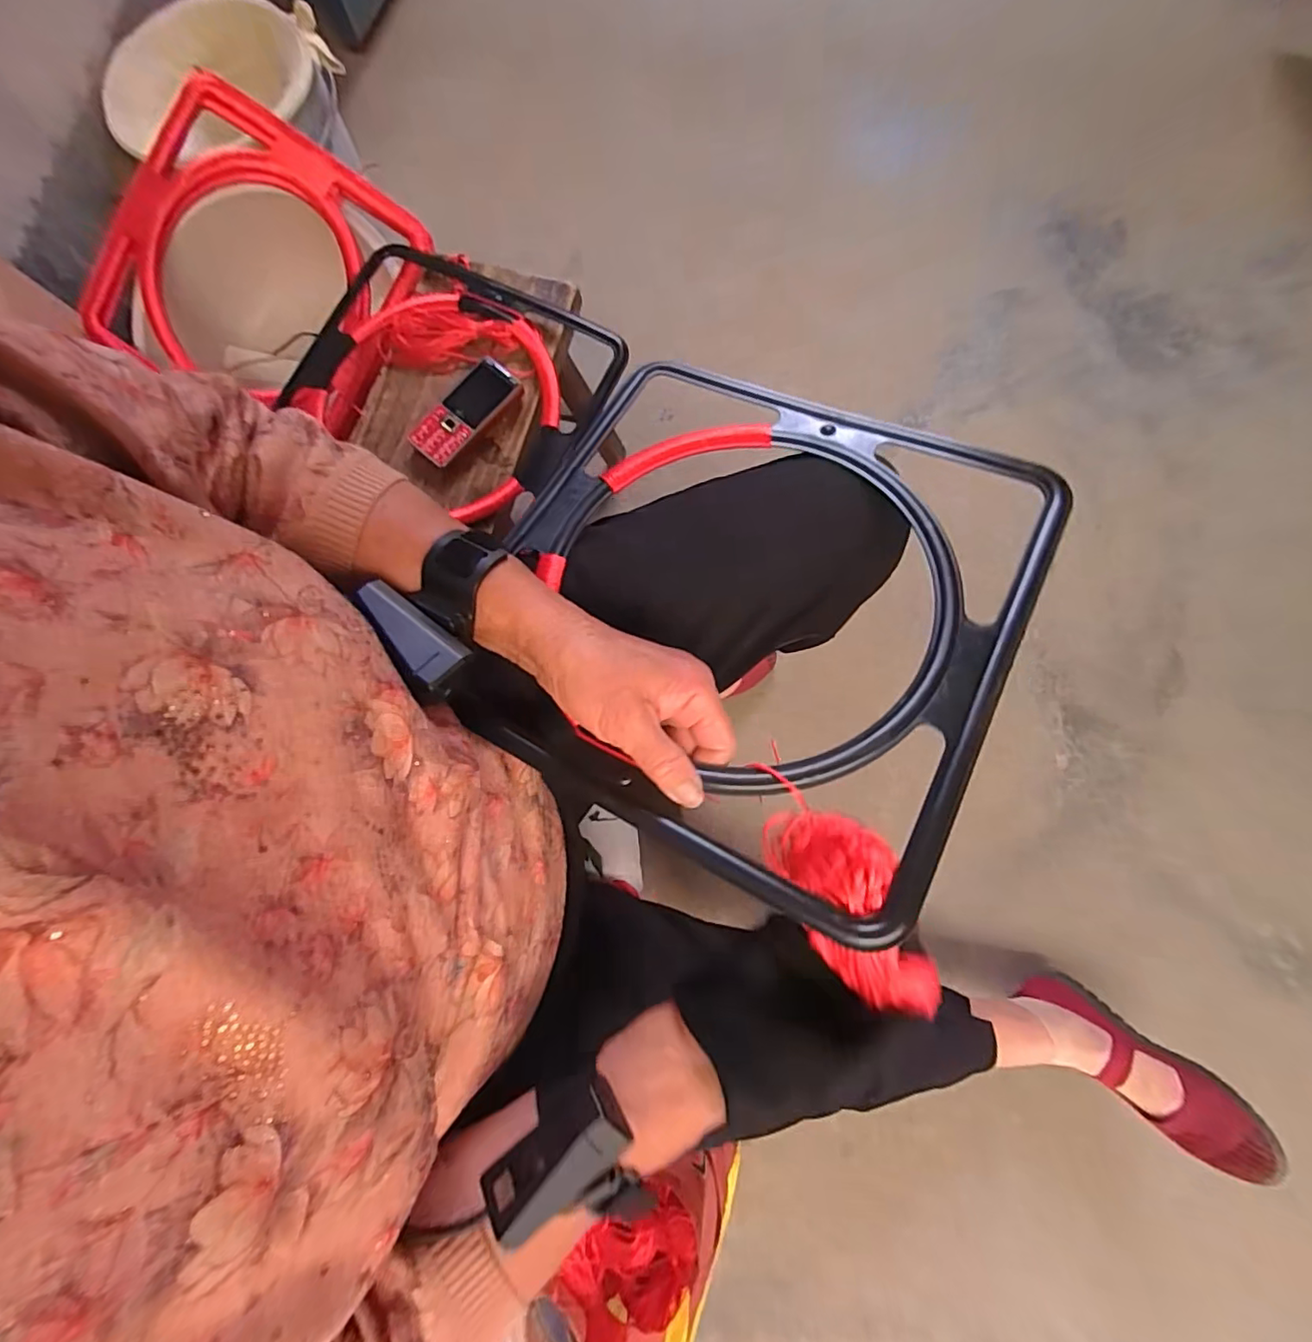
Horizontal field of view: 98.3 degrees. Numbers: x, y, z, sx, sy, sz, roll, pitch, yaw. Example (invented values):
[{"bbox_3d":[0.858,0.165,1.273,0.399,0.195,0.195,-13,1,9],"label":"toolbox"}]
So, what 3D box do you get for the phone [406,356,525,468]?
[{"bbox_3d":[-0.209,-0.285,0.620,0.059,0.009,0.131,40,82,8],"label":"phone"}]

